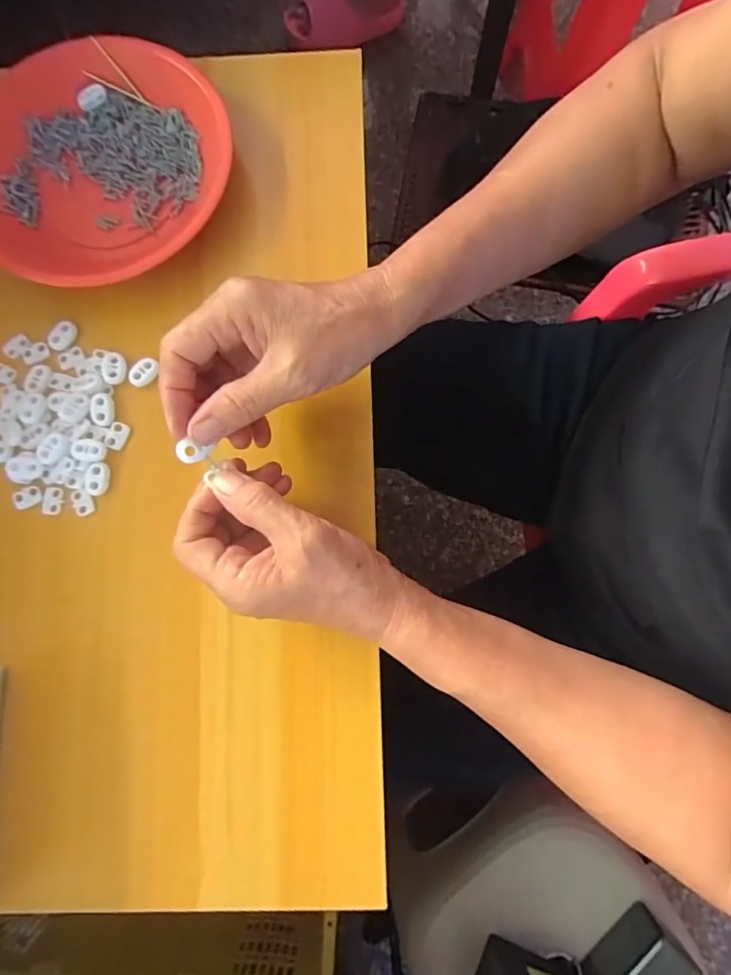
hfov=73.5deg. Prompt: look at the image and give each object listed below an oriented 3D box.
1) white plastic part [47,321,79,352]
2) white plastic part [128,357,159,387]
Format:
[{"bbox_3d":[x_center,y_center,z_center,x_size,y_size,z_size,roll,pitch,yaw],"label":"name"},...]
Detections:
[{"bbox_3d":[-0.216,-0.109,0.350,0.012,0.007,0.022,32,82,6],"label":"white plastic part"},{"bbox_3d":[-0.155,-0.081,0.341,0.016,0.005,0.022,40,83,7],"label":"white plastic part"}]

